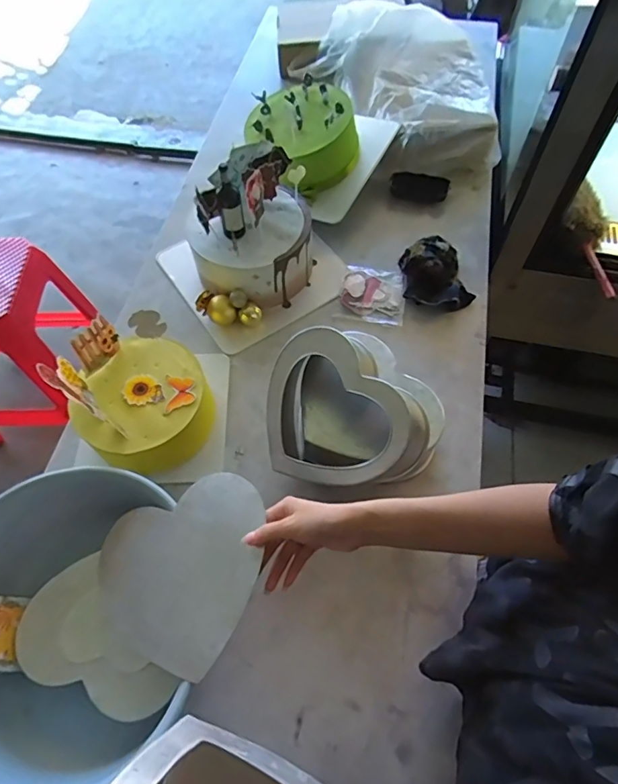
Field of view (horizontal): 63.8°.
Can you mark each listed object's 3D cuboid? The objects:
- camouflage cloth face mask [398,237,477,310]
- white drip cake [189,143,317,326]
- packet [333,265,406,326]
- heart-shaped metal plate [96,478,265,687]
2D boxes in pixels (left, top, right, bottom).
[{"bbox_3d":[0.205,-0.197,0.821,0.109,0.043,0.142,-14,61,-7],"label":"camouflage cloth face mask"},{"bbox_3d":[-0.088,-0.246,0.774,0.189,0.176,0.211,-3,60,-1],"label":"white drip cake"},{"bbox_3d":[0.108,-0.164,0.829,0.105,0.017,0.112,11,61,7],"label":"packet"},{"bbox_3d":[-0.138,0.172,0.523,0.184,0.005,0.186,-9,64,18],"label":"heart-shaped metal plate"}]

